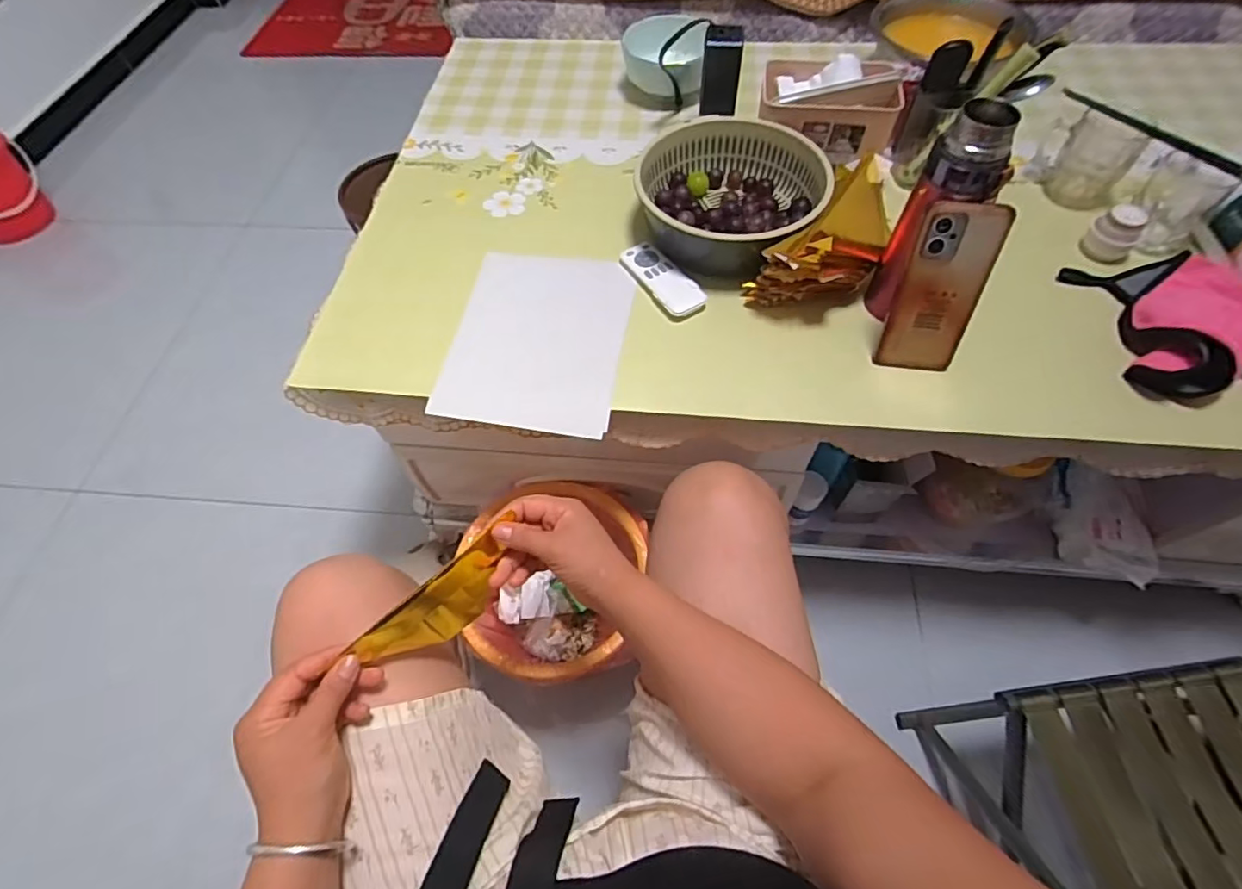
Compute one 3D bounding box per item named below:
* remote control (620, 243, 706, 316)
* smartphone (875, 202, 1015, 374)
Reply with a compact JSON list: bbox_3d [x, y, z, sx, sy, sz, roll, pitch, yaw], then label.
[{"bbox_3d":[0.048,-0.196,0.674,0.048,0.008,0.122,-29,62,-15],"label":"remote control"},{"bbox_3d":[0.304,-0.144,0.547,0.072,0.160,0.014,9,39,7],"label":"smartphone"}]

